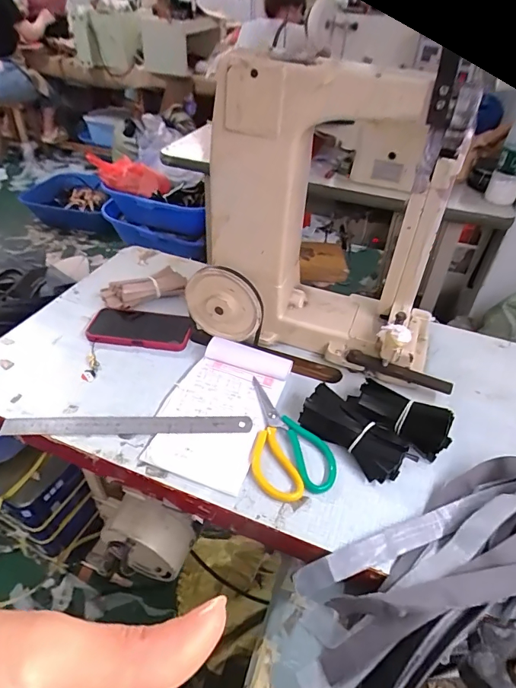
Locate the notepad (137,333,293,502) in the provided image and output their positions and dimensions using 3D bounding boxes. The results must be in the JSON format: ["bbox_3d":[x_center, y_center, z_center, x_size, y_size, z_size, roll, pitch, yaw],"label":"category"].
[{"bbox_3d":[-0.053,0.084,0.596,0.140,0.013,0.228,16,42,14],"label":"notepad"}]

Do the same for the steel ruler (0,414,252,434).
[{"bbox_3d":[-0.173,0.109,0.571,0.322,0.009,0.029,2,48,-2],"label":"steel ruler"}]

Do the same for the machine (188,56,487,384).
[{"bbox_3d":[0.105,-0.159,0.605,0.379,0.380,0.178,10,41,7],"label":"machine"}]

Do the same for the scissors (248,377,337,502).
[{"bbox_3d":[0.028,0.116,0.564,0.099,0.016,0.182,-10,43,-15],"label":"scissors"}]

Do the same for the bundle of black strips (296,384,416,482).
[{"bbox_3d":[0.122,0.117,0.553,0.143,0.040,0.059,32,48,29],"label":"bundle of black strips"}]

